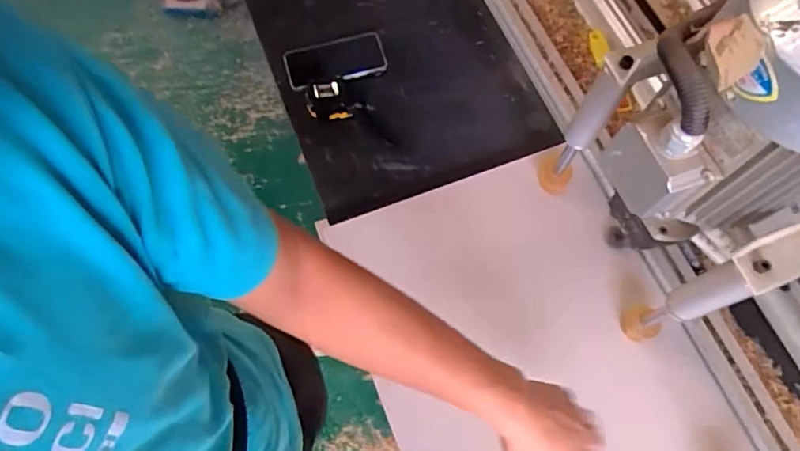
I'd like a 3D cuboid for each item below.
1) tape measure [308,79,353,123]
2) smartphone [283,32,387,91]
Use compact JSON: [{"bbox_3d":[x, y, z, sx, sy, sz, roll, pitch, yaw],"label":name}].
[{"bbox_3d":[-0.108,-0.187,0.810,0.061,0.031,0.058,-1,70,2],"label":"tape measure"},{"bbox_3d":[-0.099,-0.255,0.836,0.152,0.012,0.074,-18,71,-11],"label":"smartphone"}]

